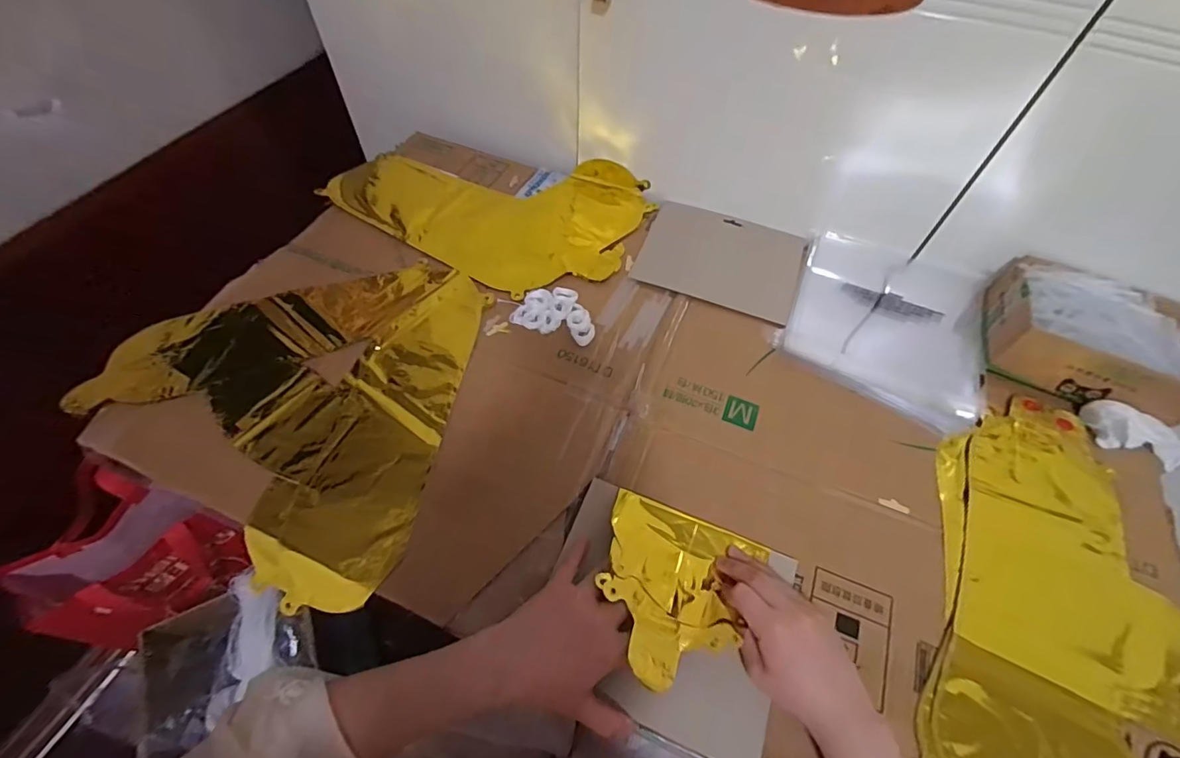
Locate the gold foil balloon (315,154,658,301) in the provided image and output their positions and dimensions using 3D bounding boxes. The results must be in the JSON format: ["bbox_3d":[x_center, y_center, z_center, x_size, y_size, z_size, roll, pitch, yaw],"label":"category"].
[{"bbox_3d":[-0.127,-0.245,0.688,0.391,0.032,0.269,30,60,16],"label":"gold foil balloon"}]

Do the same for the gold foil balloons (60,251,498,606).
[{"bbox_3d":[-0.312,0.014,0.514,0.350,0.031,0.352,9,57,3],"label":"gold foil balloons"}]

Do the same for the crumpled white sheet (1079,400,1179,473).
[{"bbox_3d":[0.556,0.054,0.512,0.102,0.041,0.042,12,57,6],"label":"crumpled white sheet"}]

